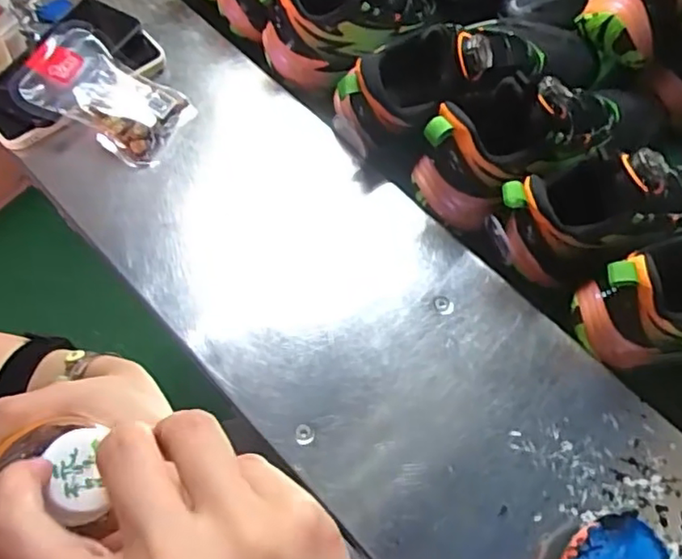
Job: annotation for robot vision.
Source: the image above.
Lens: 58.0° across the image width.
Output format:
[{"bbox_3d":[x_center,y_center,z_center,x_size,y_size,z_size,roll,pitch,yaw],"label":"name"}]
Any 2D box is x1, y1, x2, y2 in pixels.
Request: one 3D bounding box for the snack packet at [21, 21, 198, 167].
[{"bbox_3d":[-0.218,-0.166,0.562,0.130,0.028,0.093,32,63,-8],"label":"snack packet"}]

